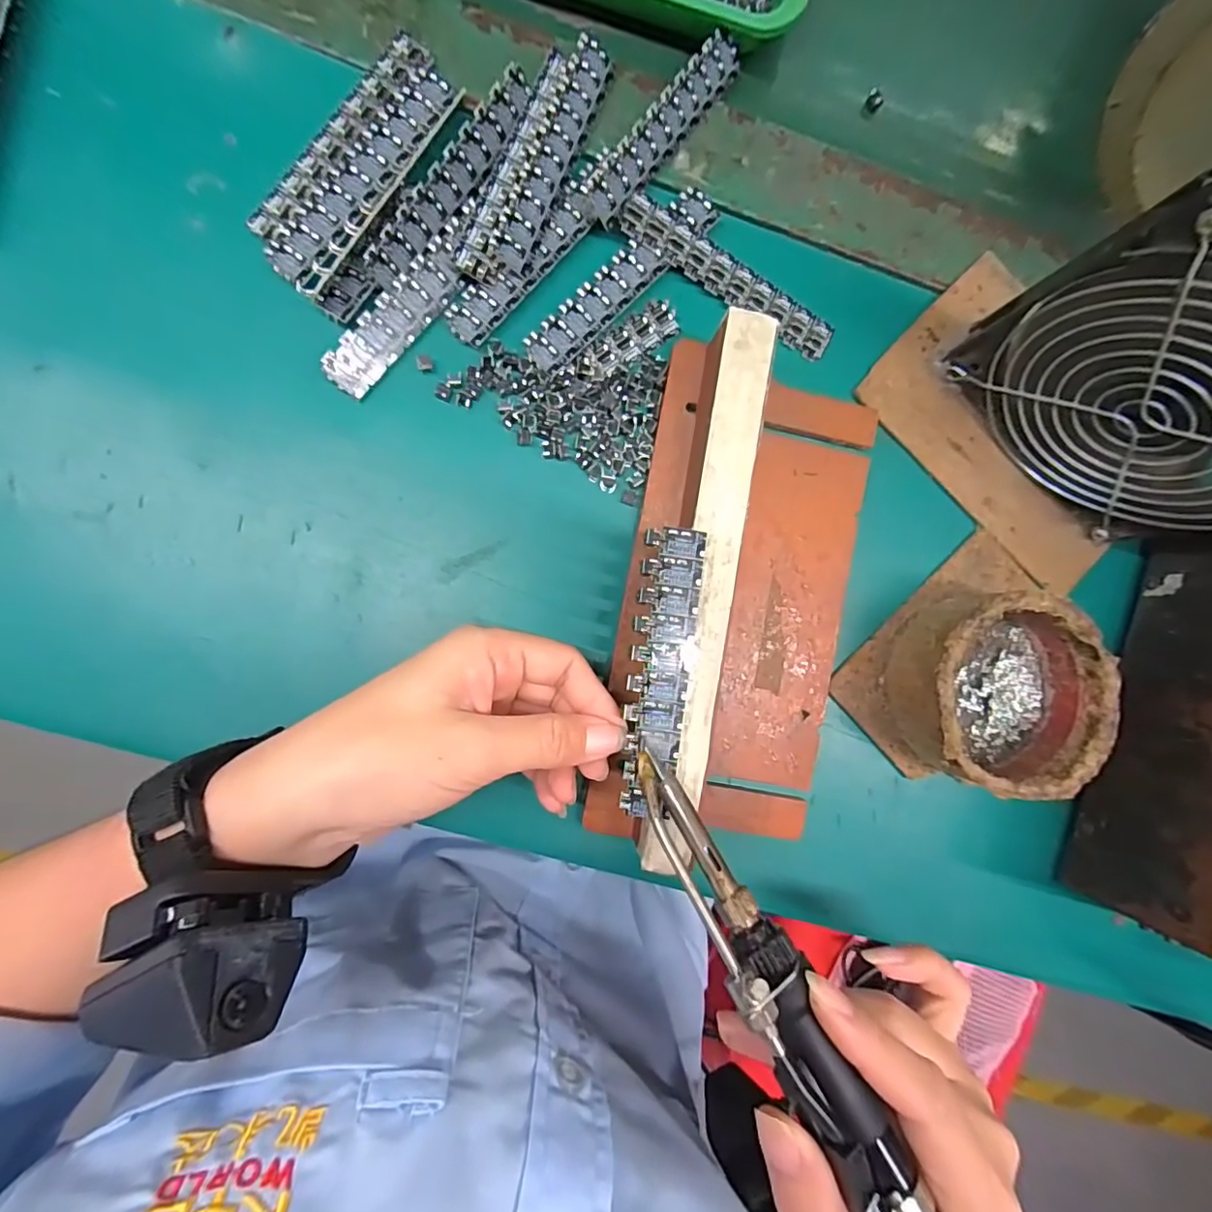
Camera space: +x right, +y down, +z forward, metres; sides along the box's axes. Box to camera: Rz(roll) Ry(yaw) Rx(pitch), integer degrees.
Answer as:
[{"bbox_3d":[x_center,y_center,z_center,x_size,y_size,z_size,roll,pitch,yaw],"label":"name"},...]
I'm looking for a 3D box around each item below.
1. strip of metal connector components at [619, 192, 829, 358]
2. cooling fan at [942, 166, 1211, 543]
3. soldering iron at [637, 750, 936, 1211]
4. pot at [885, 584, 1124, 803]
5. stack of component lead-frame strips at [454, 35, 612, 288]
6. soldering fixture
[{"bbox_3d":[0.056,-0.149,0.257,0.109,0.009,0.018,29,86,-5],"label":"strip of metal connector components"},{"bbox_3d":[0.210,-0.075,0.213,0.025,0.128,0.130,-44,93,-6],"label":"cooling fan"},{"bbox_3d":[0.064,0.137,0.165,0.021,0.019,0.202,-29,72,-6],"label":"soldering iron"},{"bbox_3d":[0.171,0.037,0.250,0.083,0.041,0.081,0,89,-6],"label":"pot"},{"bbox_3d":[-0.030,-0.193,0.244,0.030,0.012,0.116,23,86,-5],"label":"stack of component lead-frame strips"},{"bbox_3d":[0.059,-0.003,0.237,0.103,0.044,0.212,11,87,-6],"label":"soldering fixture"}]

